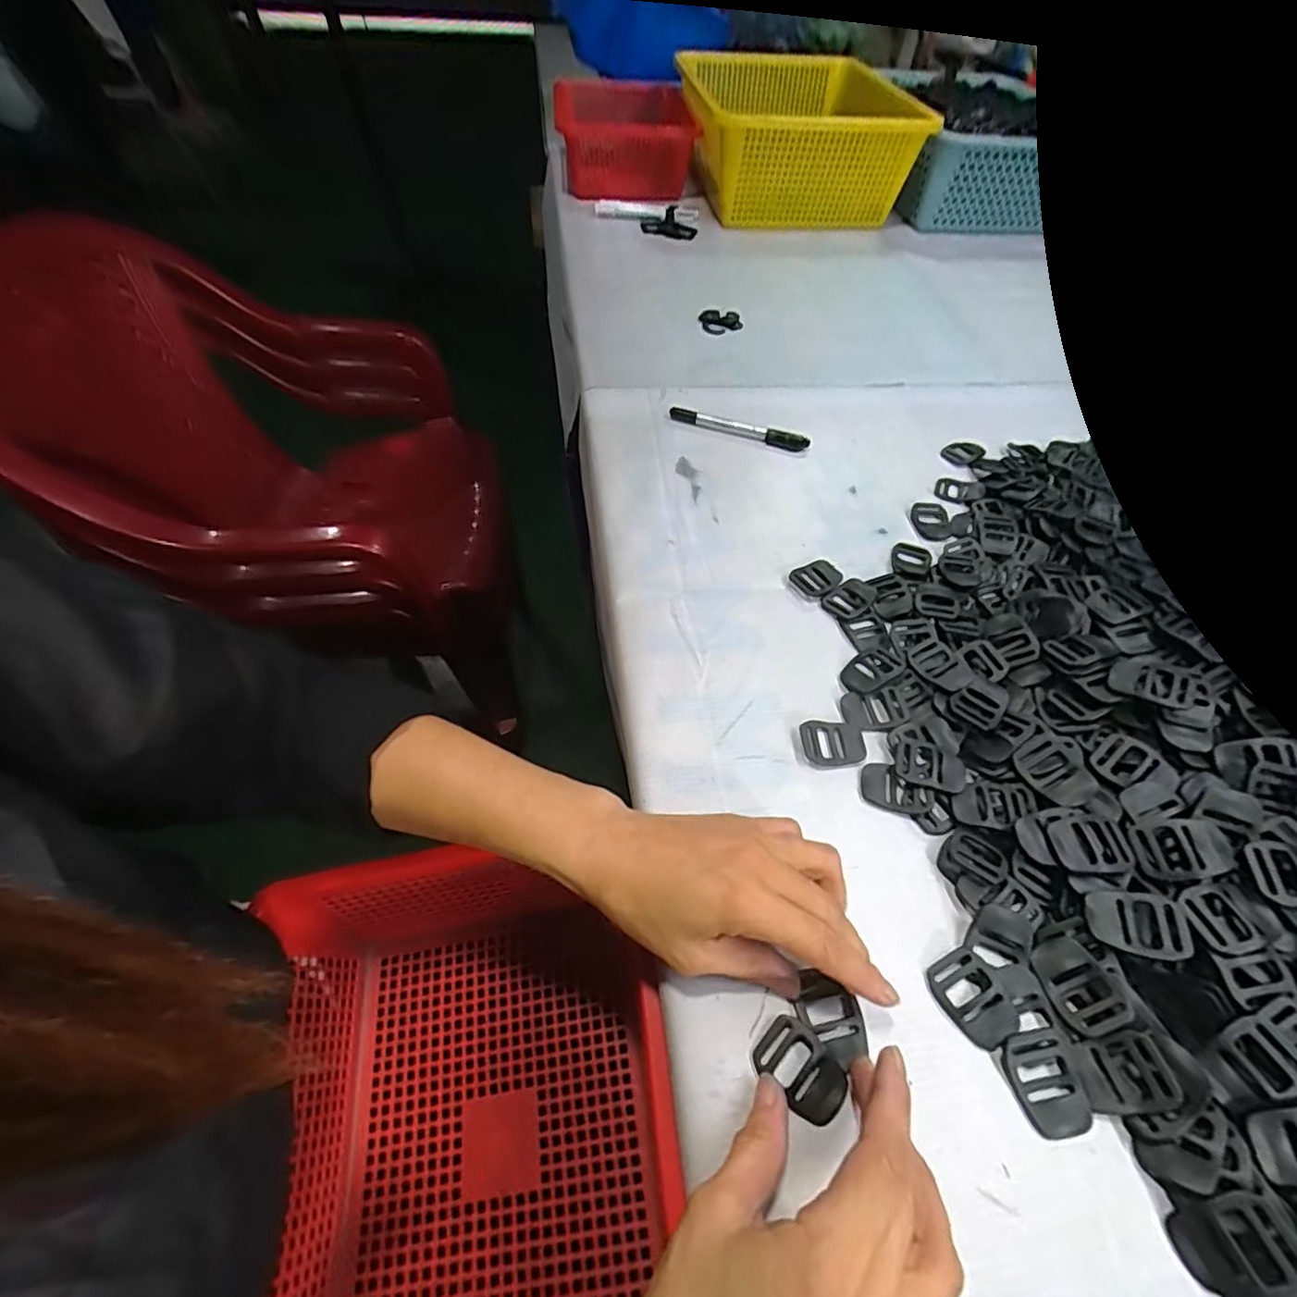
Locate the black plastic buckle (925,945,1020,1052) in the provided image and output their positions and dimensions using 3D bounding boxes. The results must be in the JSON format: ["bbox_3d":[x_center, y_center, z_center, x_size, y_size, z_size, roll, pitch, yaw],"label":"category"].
[{"bbox_3d":[0.154,0.166,0.272,0.029,0.007,0.038,-32,58,-2],"label":"black plastic buckle"}]

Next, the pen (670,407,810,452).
[{"bbox_3d":[0.083,-0.205,0.531,0.131,0.016,0.016,17,54,9],"label":"pen"}]

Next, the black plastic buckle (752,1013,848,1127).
[{"bbox_3d":[0.068,0.187,0.253,0.026,0.007,0.040,-38,64,-26],"label":"black plastic buckle"}]

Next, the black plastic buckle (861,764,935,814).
[{"bbox_3d":[0.144,0.081,0.333,0.039,0.007,0.025,14,54,7],"label":"black plastic buckle"}]

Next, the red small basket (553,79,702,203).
[{"bbox_3d":[-0.045,-0.852,0.953,0.222,0.091,0.363,1,54,-3],"label":"red small basket"}]

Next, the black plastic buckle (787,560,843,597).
[{"bbox_3d":[0.127,-0.053,0.429,0.037,0.005,0.030,-31,61,-23],"label":"black plastic buckle"}]

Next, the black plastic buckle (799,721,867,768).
[{"bbox_3d":[0.113,0.058,0.349,0.037,0.004,0.029,-1,54,-5],"label":"black plastic buckle"}]

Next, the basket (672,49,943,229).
[{"bbox_3d":[0.219,-0.856,0.949,0.294,0.115,0.457,-1,54,-4],"label":"basket"}]

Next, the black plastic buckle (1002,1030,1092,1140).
[{"bbox_3d":[0.177,0.192,0.253,0.026,0.012,0.037,-6,54,-8],"label":"black plastic buckle"}]

